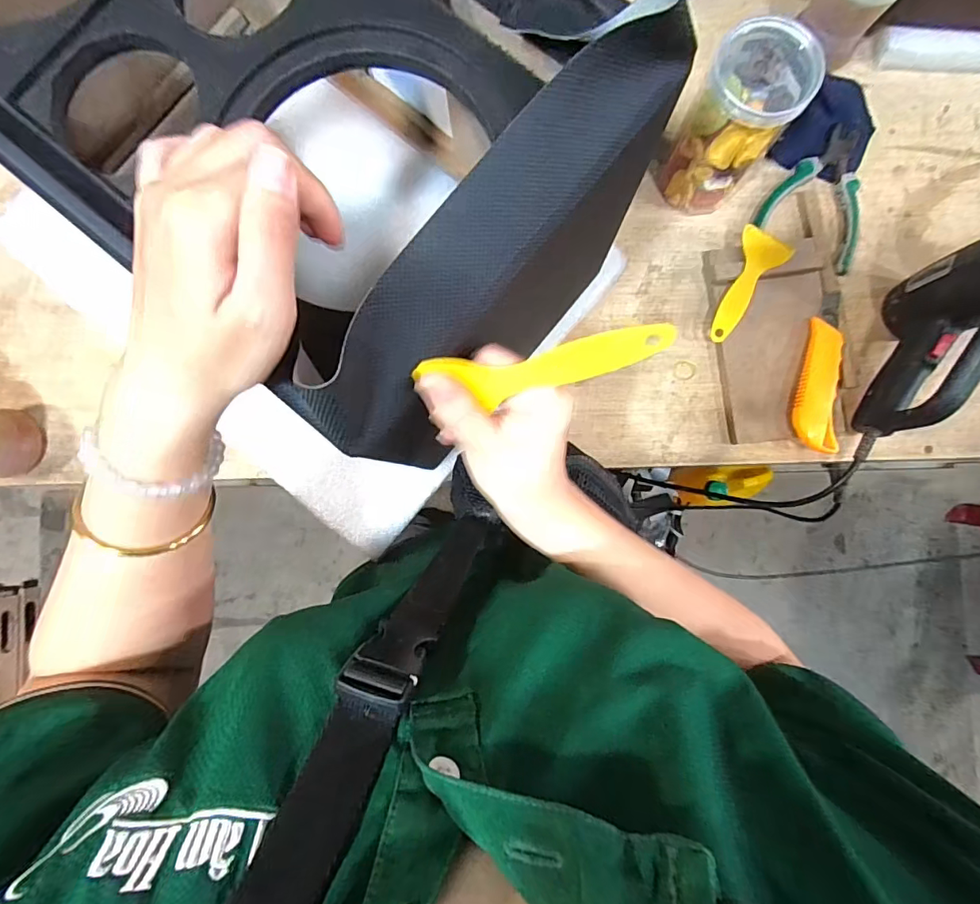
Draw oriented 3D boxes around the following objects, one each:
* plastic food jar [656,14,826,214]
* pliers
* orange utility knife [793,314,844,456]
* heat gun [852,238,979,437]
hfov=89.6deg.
[{"bbox_3d":[0.222,-0.298,0.451,0.081,0.159,0.078,0,86,1],"label":"plastic food jar"},{"bbox_3d":[0.361,-0.271,0.520,0.109,0.015,0.137,34,87,3],"label":"pliers"},{"bbox_3d":[0.332,-0.067,0.495,0.037,0.027,0.129,9,86,2],"label":"orange utility knife"},{"bbox_3d":[0.399,-0.103,0.415,0.064,0.227,0.158,31,87,3],"label":"heat gun"}]

